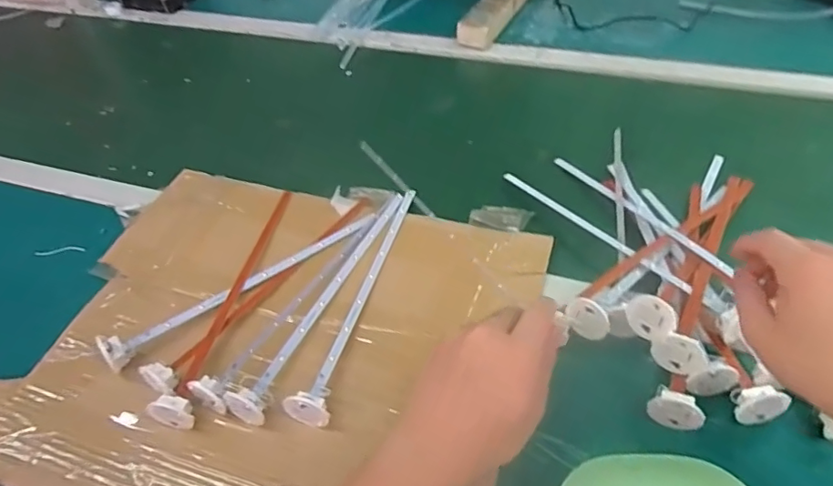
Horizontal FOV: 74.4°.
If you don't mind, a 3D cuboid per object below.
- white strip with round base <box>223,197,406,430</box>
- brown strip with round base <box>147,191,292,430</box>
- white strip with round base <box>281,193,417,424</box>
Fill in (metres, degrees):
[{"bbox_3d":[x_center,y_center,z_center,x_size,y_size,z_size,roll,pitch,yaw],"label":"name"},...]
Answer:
[{"bbox_3d":[-0.082,0.045,0.533,0.032,0.023,0.282,18,51,21],"label":"white strip with round base"},{"bbox_3d":[-0.174,0.041,0.541,0.032,0.027,0.284,7,48,11],"label":"brown strip with round base"},{"bbox_3d":[-0.049,0.043,0.531,0.032,0.028,0.279,11,49,15],"label":"white strip with round base"}]

